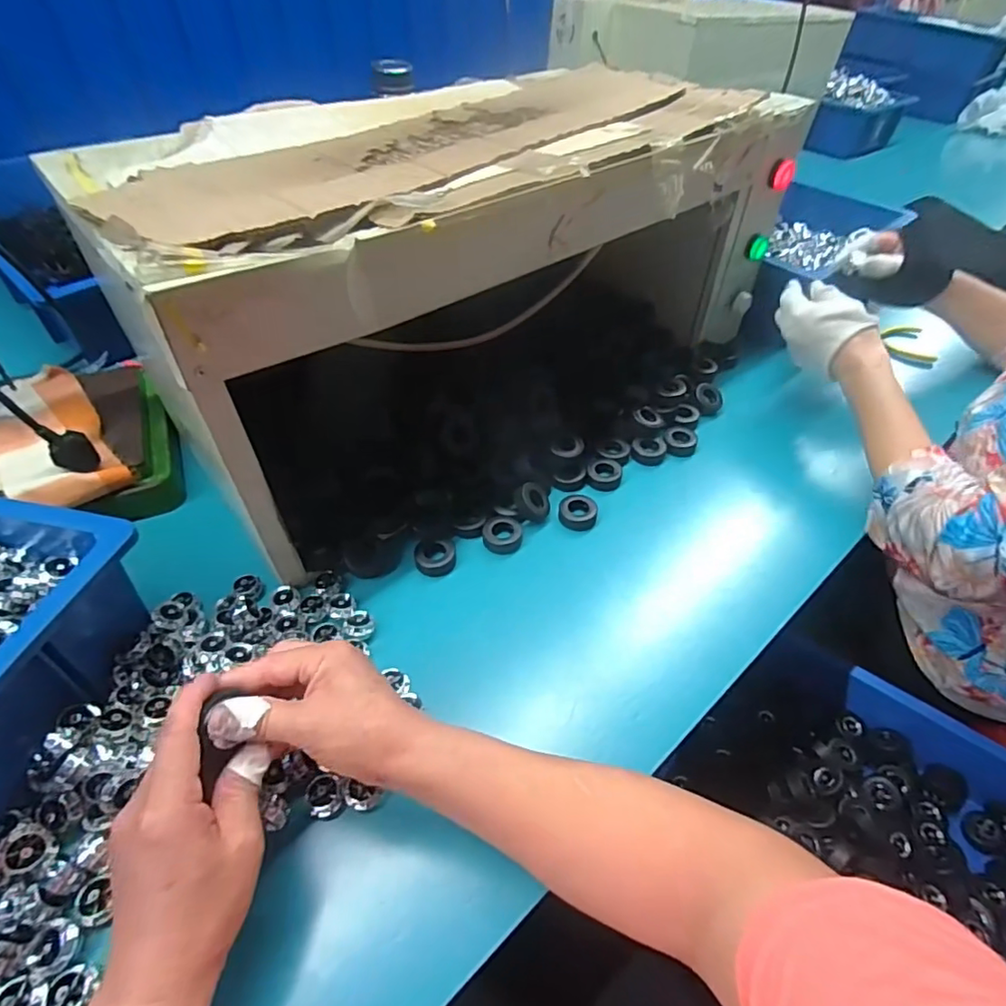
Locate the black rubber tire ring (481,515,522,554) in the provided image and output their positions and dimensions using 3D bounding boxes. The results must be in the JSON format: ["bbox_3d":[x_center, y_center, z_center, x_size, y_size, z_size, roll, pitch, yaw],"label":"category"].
[{"bbox_3d":[-0.001,0.030,0.525,0.037,0.016,0.032,-5,48,-8],"label":"black rubber tire ring"}]

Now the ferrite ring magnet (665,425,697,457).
[{"bbox_3d":[0.197,-0.068,0.622,0.035,0.017,0.038,20,49,14],"label":"ferrite ring magnet"}]

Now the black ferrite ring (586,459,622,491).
[{"bbox_3d":[0.105,-0.029,0.581,0.035,0.013,0.033,10,47,5],"label":"black ferrite ring"}]

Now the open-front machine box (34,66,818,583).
[{"bbox_3d":[-0.021,-0.257,0.596,0.668,0.257,0.308,-31,56,-28],"label":"open-front machine box"}]

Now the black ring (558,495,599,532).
[{"bbox_3d":[0.072,0.009,0.545,0.037,0.017,0.031,3,47,-1],"label":"black ring"}]

